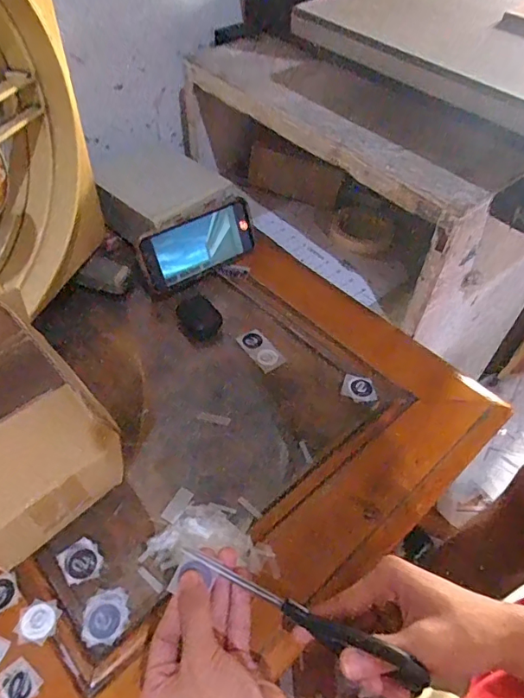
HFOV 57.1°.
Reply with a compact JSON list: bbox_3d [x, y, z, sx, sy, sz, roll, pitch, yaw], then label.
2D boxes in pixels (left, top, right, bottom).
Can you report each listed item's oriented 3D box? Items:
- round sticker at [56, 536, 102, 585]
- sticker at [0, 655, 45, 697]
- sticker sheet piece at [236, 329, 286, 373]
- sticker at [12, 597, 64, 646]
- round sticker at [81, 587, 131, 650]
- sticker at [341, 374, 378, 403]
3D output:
[{"bbox_3d":[-0.159,0.186,0.421,0.031,0.004,0.036,-27,56,-23],"label":"round sticker"},{"bbox_3d":[-0.185,0.252,0.359,0.031,0.004,0.031,30,55,21],"label":"sticker"},{"bbox_3d":[-0.002,0.001,0.596,0.032,0.009,0.067,-28,56,-23],"label":"sticker sheet piece"},{"bbox_3d":[-0.181,0.219,0.388,0.033,0.004,0.032,3,50,0],"label":"sticker"},{"bbox_3d":[-0.128,0.219,0.394,0.035,0.004,0.041,-2,50,-4],"label":"round sticker"},{"bbox_3d":[0.112,0.045,0.556,0.038,0.004,0.036,10,50,6],"label":"sticker"}]

